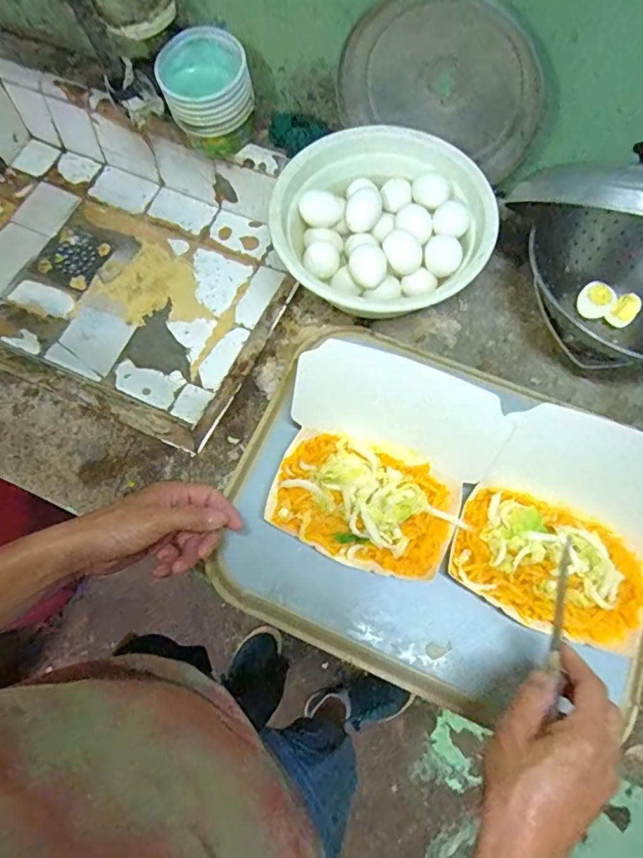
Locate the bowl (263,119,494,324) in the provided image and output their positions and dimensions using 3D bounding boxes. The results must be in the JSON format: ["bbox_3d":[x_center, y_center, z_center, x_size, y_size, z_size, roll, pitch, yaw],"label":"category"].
[{"bbox_3d":[0.076,-0.250,0.620,0.244,0.095,0.227,0,70,1],"label":"bowl"}]

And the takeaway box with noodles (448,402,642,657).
[{"bbox_3d":[0.238,0.098,0.446,0.201,0.105,0.162,21,72,8],"label":"takeaway box with noodles"}]

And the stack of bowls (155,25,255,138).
[{"bbox_3d":[-0.153,-0.456,0.660,0.117,0.073,0.093,-20,71,-6],"label":"stack of bowls"}]

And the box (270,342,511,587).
[{"bbox_3d":[0.059,0.029,0.475,0.207,0.100,0.190,20,72,8],"label":"box"}]

